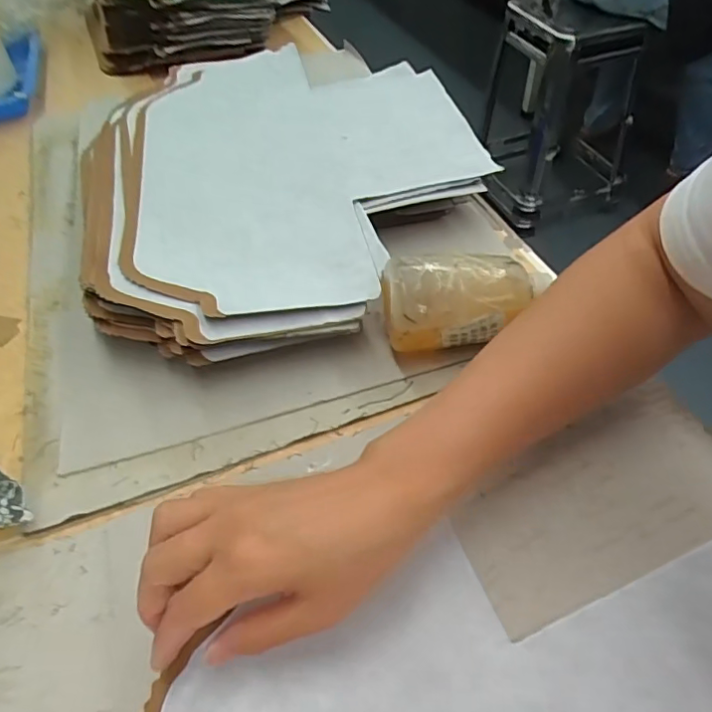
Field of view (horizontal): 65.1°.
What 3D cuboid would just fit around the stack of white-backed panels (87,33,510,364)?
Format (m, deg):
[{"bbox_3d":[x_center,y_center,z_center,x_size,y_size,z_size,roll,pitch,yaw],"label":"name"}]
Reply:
[{"bbox_3d":[-0.073,-0.174,0.531,0.350,0.054,0.431,-13,50,-6],"label":"stack of white-backed panels"}]

